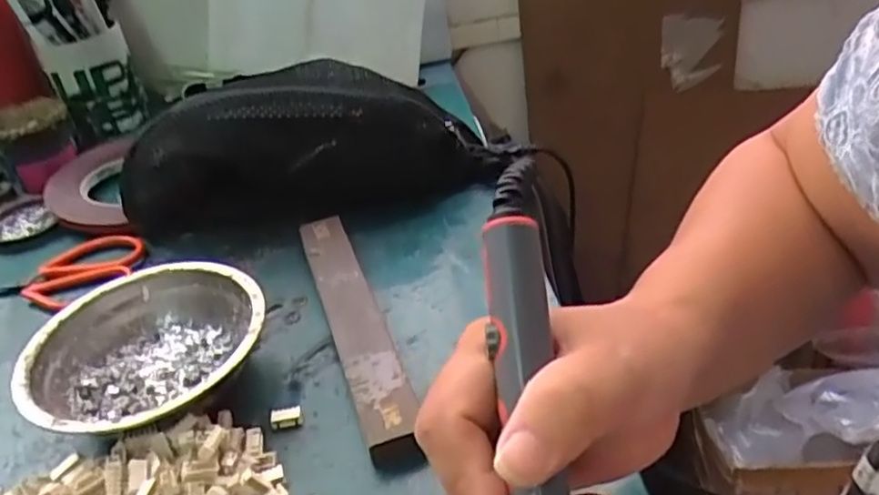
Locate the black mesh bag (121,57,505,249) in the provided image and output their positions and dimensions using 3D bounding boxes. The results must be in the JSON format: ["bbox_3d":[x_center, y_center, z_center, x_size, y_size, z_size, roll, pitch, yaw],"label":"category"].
[{"bbox_3d":[-0.101,-0.073,0.526,0.281,0.105,0.054,-9,35,-3],"label":"black mesh bag"}]

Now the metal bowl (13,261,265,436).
[{"bbox_3d":[-0.163,0.064,0.396,0.127,0.042,0.127,-5,35,3],"label":"metal bowl"}]

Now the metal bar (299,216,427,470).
[{"bbox_3d":[-0.051,0.045,0.419,0.030,0.021,0.209,-16,36,-12],"label":"metal bar"}]

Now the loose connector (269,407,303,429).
[{"bbox_3d":[-0.082,0.090,0.367,0.017,0.008,0.008,-11,35,-5],"label":"loose connector"}]

